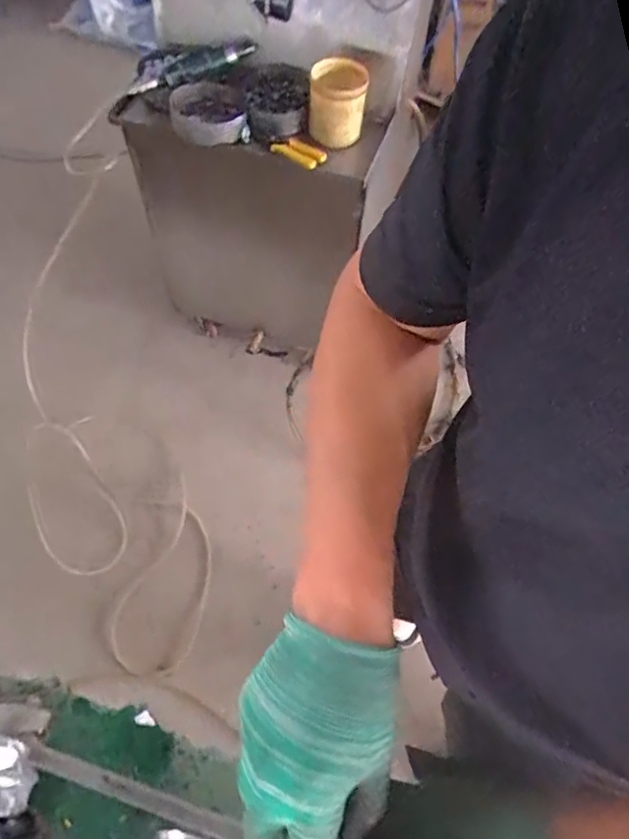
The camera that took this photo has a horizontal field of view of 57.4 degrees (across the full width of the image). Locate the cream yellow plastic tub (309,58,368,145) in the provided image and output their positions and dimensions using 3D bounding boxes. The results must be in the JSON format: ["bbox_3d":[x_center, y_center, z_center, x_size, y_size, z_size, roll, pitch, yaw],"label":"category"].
[{"bbox_3d":[0.041,-0.557,1.011,0.096,0.105,0.091,1,64,-2],"label":"cream yellow plastic tub"}]

